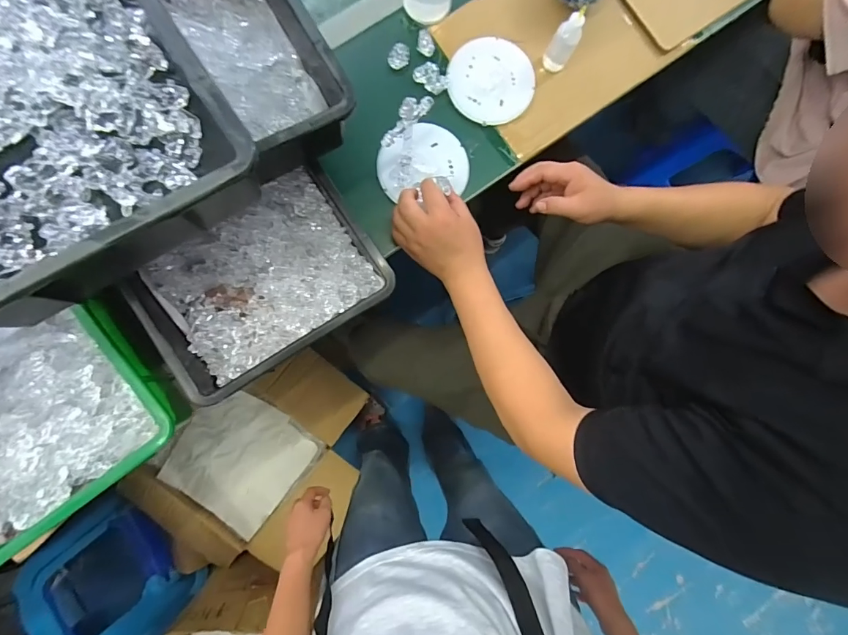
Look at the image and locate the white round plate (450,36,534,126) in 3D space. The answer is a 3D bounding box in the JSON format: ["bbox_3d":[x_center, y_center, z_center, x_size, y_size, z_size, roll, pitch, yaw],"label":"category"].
[{"bbox_3d":[0.103,-0.361,0.623,0.129,0.007,0.128,0,87,-5],"label":"white round plate"}]

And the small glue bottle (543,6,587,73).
[{"bbox_3d":[0.205,-0.402,0.592,0.029,0.089,0.035,-38,90,-5],"label":"small glue bottle"}]

